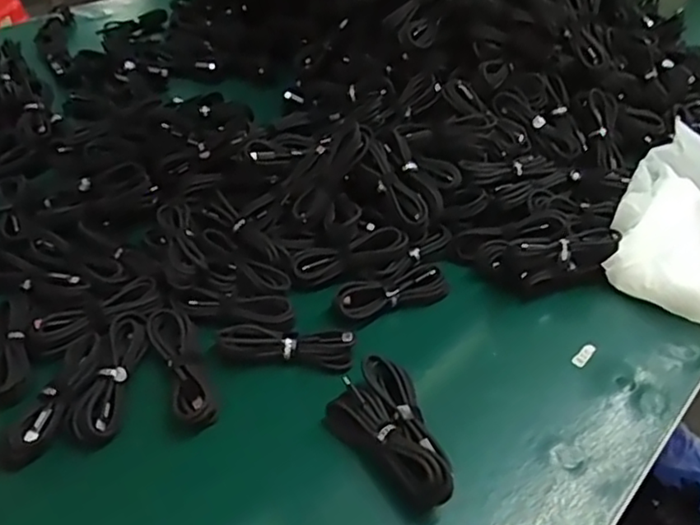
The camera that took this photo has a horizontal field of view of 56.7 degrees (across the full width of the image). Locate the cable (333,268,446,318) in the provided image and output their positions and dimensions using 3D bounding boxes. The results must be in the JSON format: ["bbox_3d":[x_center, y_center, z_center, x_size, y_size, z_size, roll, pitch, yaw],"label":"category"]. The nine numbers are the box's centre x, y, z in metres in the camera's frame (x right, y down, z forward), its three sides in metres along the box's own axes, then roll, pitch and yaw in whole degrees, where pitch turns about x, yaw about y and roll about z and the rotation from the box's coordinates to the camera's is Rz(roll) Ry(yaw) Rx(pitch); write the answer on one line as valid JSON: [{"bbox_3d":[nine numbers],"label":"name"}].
[{"bbox_3d":[0.039,0.027,0.585,0.108,0.023,0.036,-13,45,-20],"label":"cable"}]

